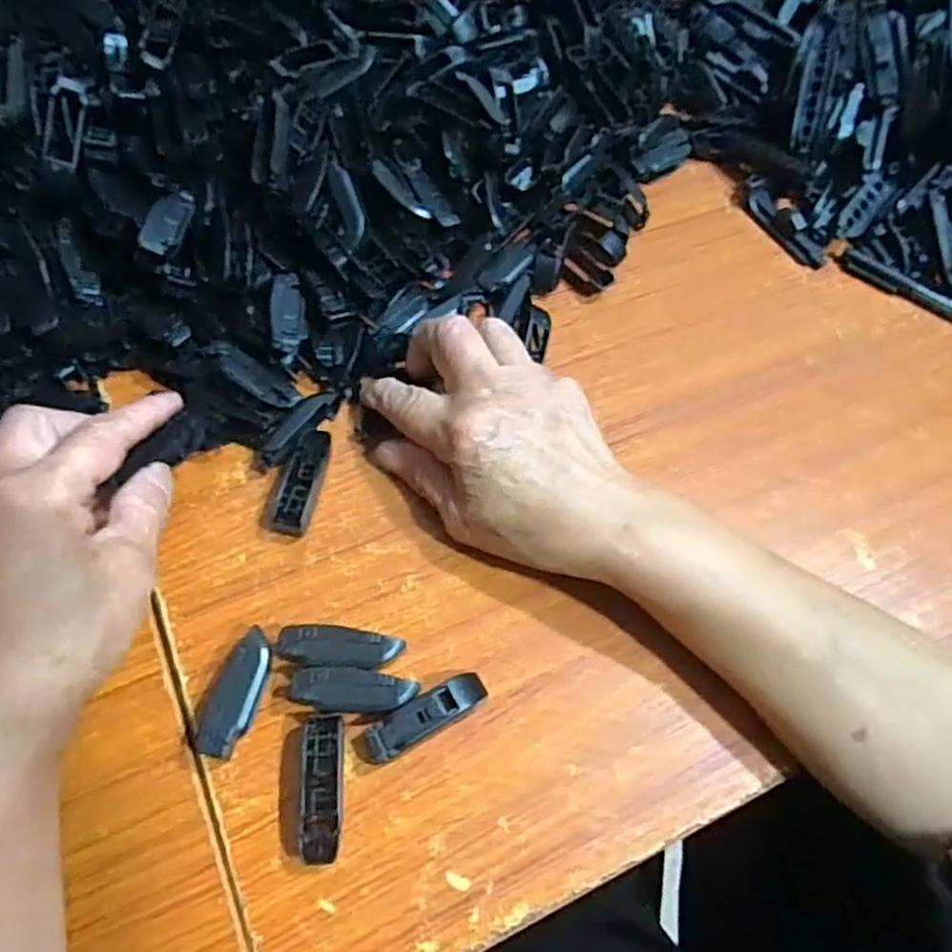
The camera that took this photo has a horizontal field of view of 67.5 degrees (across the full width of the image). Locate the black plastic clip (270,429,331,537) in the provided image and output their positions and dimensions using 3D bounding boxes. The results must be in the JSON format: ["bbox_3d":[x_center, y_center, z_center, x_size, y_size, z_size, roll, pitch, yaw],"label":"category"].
[{"bbox_3d":[-0.087,0.003,0.360,0.018,0.017,0.057,11,64,2],"label":"black plastic clip"}]

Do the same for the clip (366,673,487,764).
[{"bbox_3d":[-0.021,0.105,0.312,0.055,0.015,0.015,-29,69,-16],"label":"clip"}]

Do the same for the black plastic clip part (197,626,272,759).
[{"bbox_3d":[-0.103,0.095,0.311,0.019,0.018,0.053,16,64,5],"label":"black plastic clip part"}]

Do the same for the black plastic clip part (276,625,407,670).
[{"bbox_3d":[-0.060,0.079,0.322,0.054,0.018,0.017,3,64,-2],"label":"black plastic clip part"}]

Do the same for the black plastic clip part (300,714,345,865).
[{"bbox_3d":[-0.063,0.129,0.297,0.016,0.014,0.055,-1,64,-4],"label":"black plastic clip part"}]

